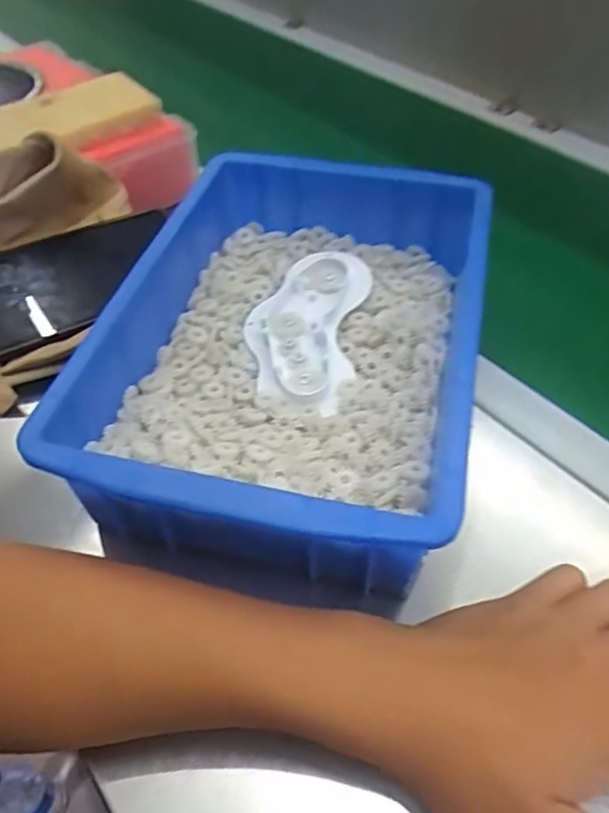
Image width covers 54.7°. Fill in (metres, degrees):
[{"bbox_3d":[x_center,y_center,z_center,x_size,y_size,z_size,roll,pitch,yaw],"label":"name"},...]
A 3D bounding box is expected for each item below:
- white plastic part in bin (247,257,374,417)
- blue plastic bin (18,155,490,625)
[{"bbox_3d":[-0.001,-0.058,0.393,0.074,0.018,0.135,7,50,8],"label":"white plastic part in bin"},{"bbox_3d":[-0.002,-0.042,0.374,0.200,0.084,0.294,10,50,10],"label":"blue plastic bin"}]

